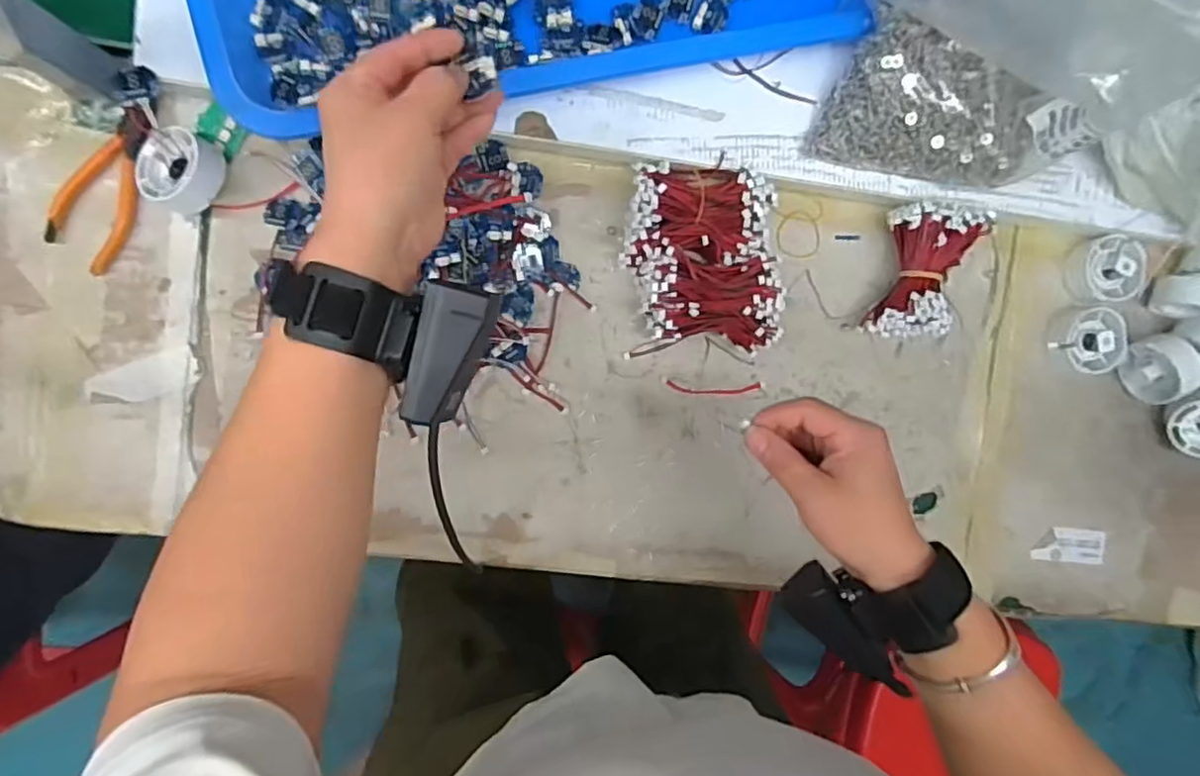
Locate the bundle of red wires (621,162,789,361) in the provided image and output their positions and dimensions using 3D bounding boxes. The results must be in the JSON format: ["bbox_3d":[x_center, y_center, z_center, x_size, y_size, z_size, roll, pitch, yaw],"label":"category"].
[{"bbox_3d":[0.076,-0.095,0.484,0.116,0.051,0.144,-8,95,-5],"label":"bundle of red wires"}]

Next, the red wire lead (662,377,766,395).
[{"bbox_3d":[0.093,-0.001,0.520,0.086,0.006,0.012,2,94,-6],"label":"red wire lead"}]

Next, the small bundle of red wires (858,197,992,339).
[{"bbox_3d":[0.254,-0.088,0.500,0.067,0.060,0.102,10,93,-6],"label":"small bundle of red wires"}]

